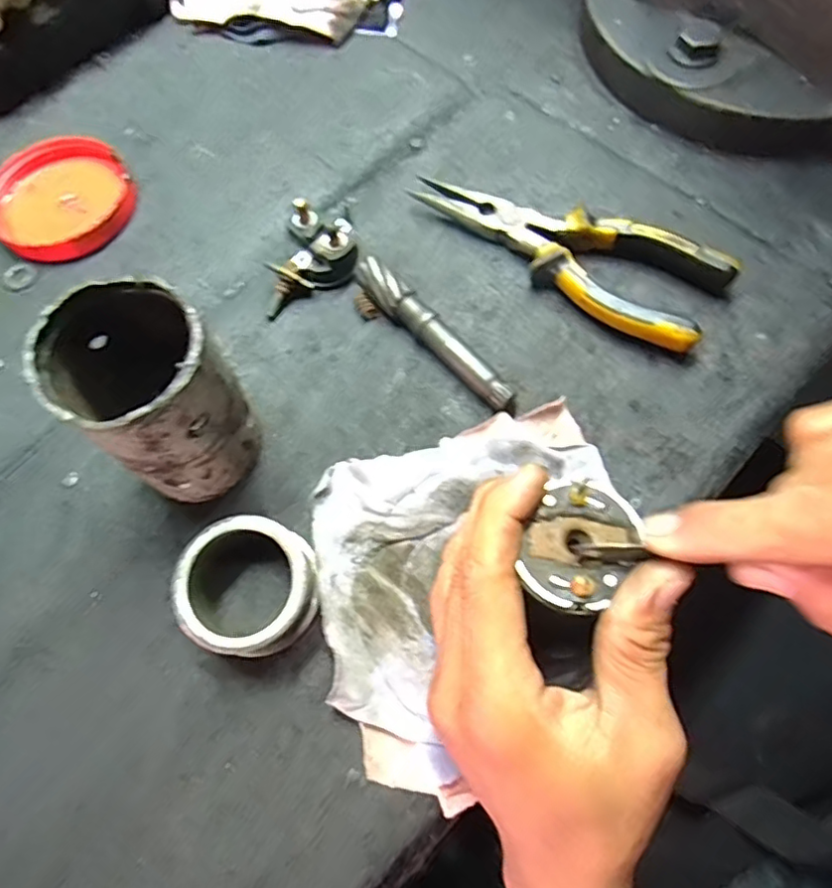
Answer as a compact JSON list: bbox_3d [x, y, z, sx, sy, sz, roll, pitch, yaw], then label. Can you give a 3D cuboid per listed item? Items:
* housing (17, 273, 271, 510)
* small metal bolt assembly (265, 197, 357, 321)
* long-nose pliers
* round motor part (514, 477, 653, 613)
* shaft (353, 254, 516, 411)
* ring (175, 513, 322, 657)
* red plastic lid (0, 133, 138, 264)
[{"bbox_3d":[-0.117,-0.021,0.280,0.062,0.110,0.071,-40,73,-12],"label":"housing"},{"bbox_3d":[-0.068,-0.115,0.356,0.071,0.034,0.045,-30,71,-9],"label":"small metal bolt assembly"},{"bbox_3d":[0.085,-0.116,0.352,0.185,0.028,0.061,30,73,12],"label":"long-nose pliers"},{"bbox_3d":[0.061,0.036,0.216,0.038,0.009,0.048,25,72,11],"label":"round motor part"},{"bbox_3d":[0.010,-0.063,0.339,0.018,0.021,0.117,-42,74,-13],"label":"shaft"},{"bbox_3d":[-0.078,0.069,0.285,0.063,0.037,0.060,-1,69,1],"label":"ring"},{"bbox_3d":[-0.227,-0.159,0.382,0.089,0.019,0.092,-1,69,1],"label":"red plastic lid"}]

